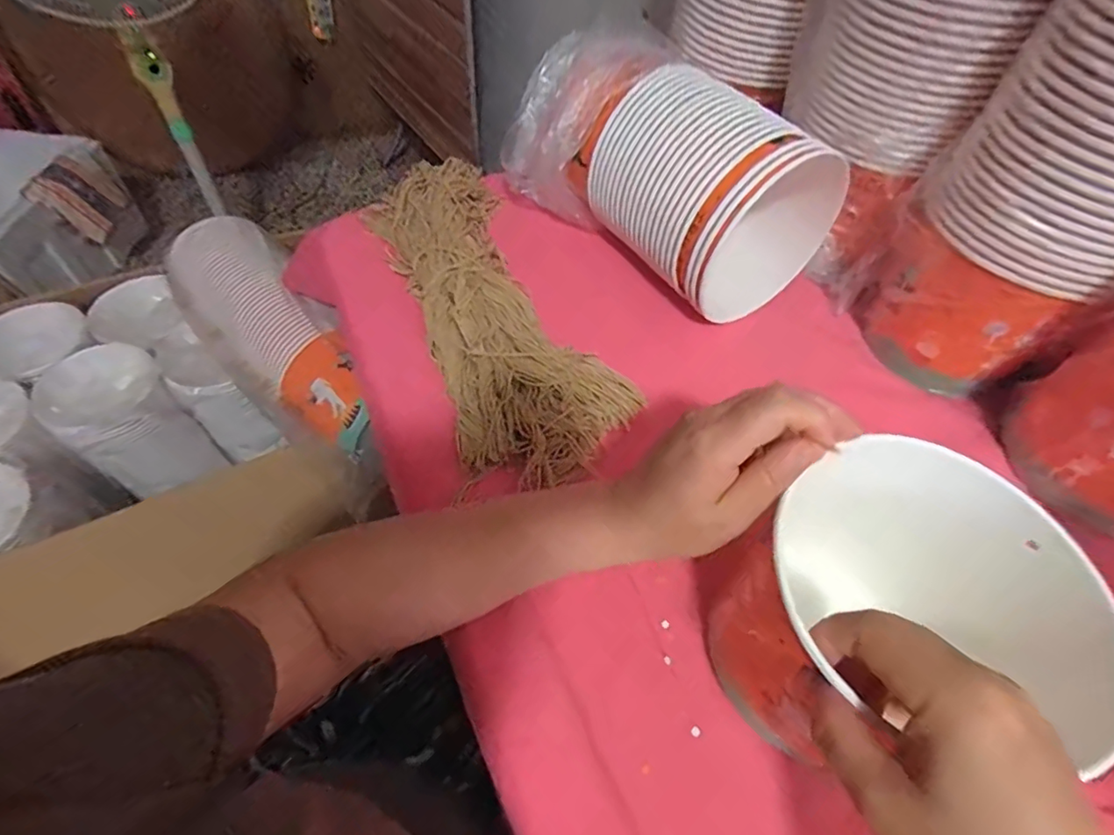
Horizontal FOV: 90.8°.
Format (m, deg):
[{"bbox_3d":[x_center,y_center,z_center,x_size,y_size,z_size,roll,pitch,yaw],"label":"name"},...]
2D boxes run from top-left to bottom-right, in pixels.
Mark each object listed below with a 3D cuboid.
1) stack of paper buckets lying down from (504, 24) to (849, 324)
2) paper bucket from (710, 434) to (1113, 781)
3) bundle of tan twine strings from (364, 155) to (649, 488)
[{"bbox_3d":[0.099,-0.236,0.550,0.166,0.177,0.300,-32,62,-24],"label":"stack of paper buckets lying down"},{"bbox_3d":[0.190,0.103,0.324,0.157,0.124,0.159,2,54,-3],"label":"paper bucket"},{"bbox_3d":[-0.067,-0.118,0.509,0.145,0.038,0.400,-20,58,-18],"label":"bundle of tan twine strings"}]

